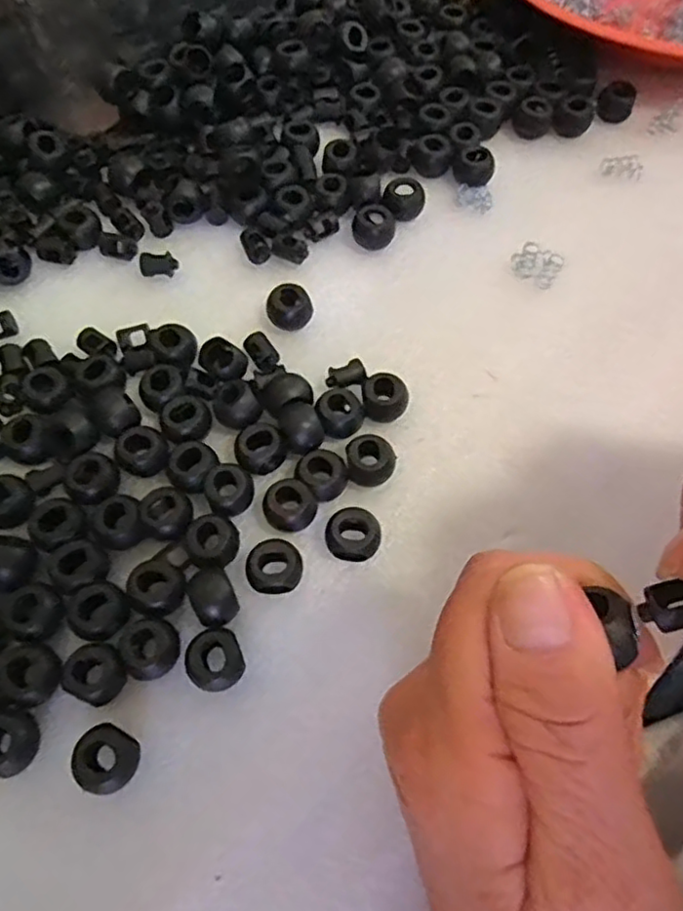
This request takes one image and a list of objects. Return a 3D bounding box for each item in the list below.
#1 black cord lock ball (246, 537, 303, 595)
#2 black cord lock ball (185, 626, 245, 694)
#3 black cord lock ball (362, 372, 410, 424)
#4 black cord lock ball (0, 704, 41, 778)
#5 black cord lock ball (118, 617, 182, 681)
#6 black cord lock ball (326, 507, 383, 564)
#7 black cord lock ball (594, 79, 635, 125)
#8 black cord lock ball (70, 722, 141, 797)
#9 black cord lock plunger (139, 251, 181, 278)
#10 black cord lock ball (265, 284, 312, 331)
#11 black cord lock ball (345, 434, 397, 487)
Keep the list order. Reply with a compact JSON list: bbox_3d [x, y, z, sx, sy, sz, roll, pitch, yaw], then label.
[{"bbox_3d":[-0.021,0.036,0.203,0.017,0.011,0.017,0,66,-1],"label":"black cord lock ball"},{"bbox_3d":[-0.038,0.061,0.191,0.015,0.012,0.017,-19,68,-9],"label":"black cord lock ball"},{"bbox_3d":[0.016,-0.021,0.229,0.016,0.012,0.016,0,66,-1],"label":"black cord lock ball"},{"bbox_3d":[-0.095,0.081,0.181,0.015,0.009,0.017,-24,69,-11],"label":"black cord lock ball"},{"bbox_3d":[-0.057,0.057,0.190,0.016,0.009,0.017,0,66,-1],"label":"black cord lock ball"},{"bbox_3d":[0.004,0.026,0.207,0.017,0.011,0.017,0,66,-1],"label":"black cord lock ball"},{"bbox_3d":[0.127,-0.164,0.296,0.016,0.011,0.014,18,67,7],"label":"black cord lock ball"},{"bbox_3d":[-0.066,0.086,0.180,0.017,0.014,0.015,35,70,13],"label":"black cord lock ball"},{"bbox_3d":[-0.074,-0.078,0.259,0.015,0.006,0.009,-3,66,-2],"label":"black cord lock plunger"},{"bbox_3d":[-0.020,-0.056,0.247,0.017,0.015,0.013,6,66,1],"label":"black cord lock ball"},{"bbox_3d":[0.010,0.002,0.218,0.017,0.013,0.016,0,66,-1],"label":"black cord lock ball"}]

